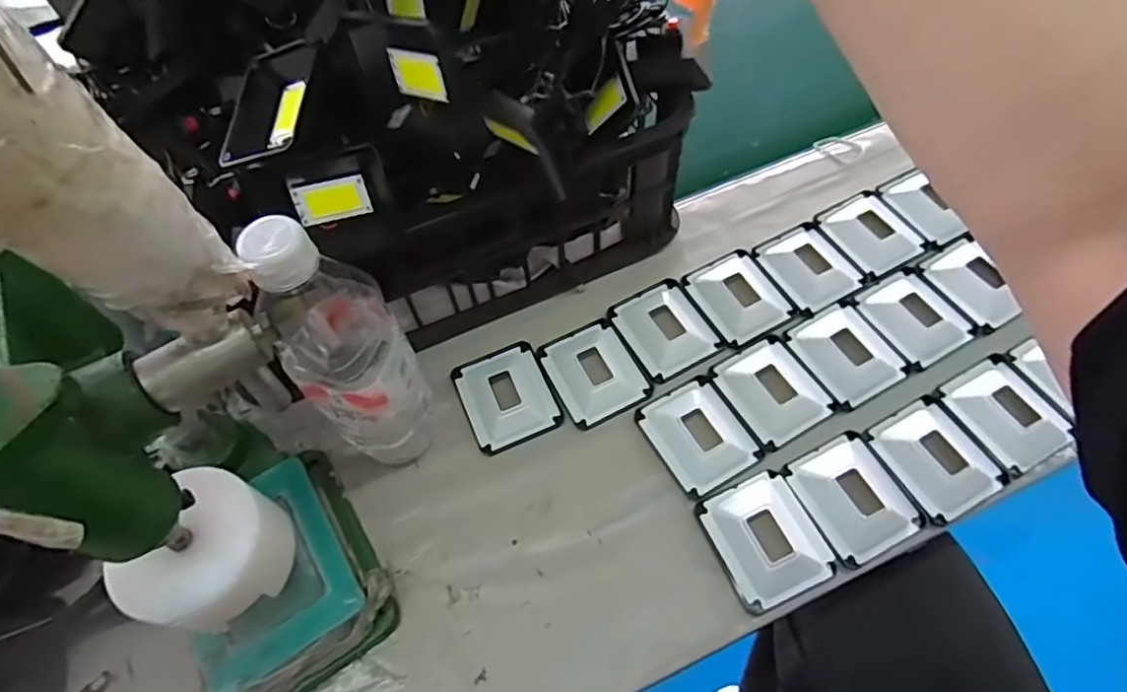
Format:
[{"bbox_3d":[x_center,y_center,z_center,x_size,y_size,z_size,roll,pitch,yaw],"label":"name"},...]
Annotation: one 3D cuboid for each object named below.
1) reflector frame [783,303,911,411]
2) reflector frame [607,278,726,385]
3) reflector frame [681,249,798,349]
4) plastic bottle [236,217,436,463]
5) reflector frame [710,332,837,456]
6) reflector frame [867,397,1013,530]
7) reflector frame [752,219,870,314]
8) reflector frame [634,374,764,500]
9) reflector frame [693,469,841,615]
[{"bbox_3d":[0.221,0.002,0.497,0.068,0.015,0.079,-26,62,-12],"label":"reflector frame"},{"bbox_3d":[0.082,-0.017,0.520,0.069,0.011,0.081,-26,62,-11],"label":"reflector frame"},{"bbox_3d":[0.145,-0.044,0.530,0.068,0.012,0.080,-25,62,-11],"label":"reflector frame"},{"bbox_3d":[-0.131,0.006,0.394,0.073,0.224,0.074,-33,64,-15],"label":"plastic bottle"},{"bbox_3d":[0.159,0.032,0.486,0.067,0.015,0.078,-26,63,-12],"label":"reflector frame"},{"bbox_3d":[0.267,0.076,0.454,0.068,0.014,0.077,-26,62,-11],"label":"reflector frame"},{"bbox_3d":[0.210,-0.072,0.540,0.066,0.013,0.079,-25,62,-11],"label":"reflector frame"},{"bbox_3d":[0.100,0.063,0.470,0.067,0.013,0.079,-27,63,-12],"label":"reflector frame"},{"bbox_3d":[0.137,0.127,0.428,0.068,0.015,0.080,-22,62,-9],"label":"reflector frame"}]

